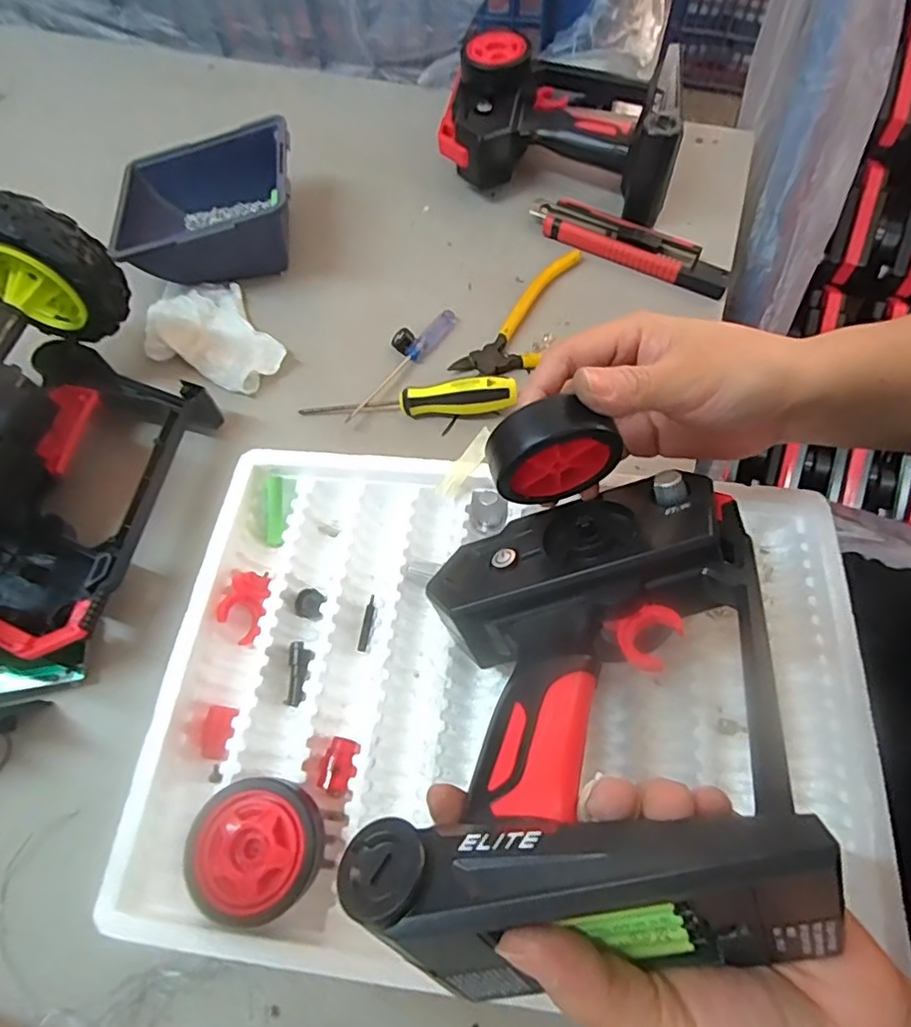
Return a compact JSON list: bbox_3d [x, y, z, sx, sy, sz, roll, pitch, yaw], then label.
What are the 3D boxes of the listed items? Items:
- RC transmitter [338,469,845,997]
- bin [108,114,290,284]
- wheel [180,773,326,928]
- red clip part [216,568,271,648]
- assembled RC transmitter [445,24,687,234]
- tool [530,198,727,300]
[{"bbox_3d":[0.047,0.052,0.232,0.133,0.089,0.194,6,65,5],"label":"RC transmitter"},{"bbox_3d":[-0.199,-0.243,0.468,0.145,0.063,0.121,-11,64,-2],"label":"bin"},{"bbox_3d":[-0.090,0.150,0.264,0.054,0.023,0.058,-1,64,2],"label":"wheel"},{"bbox_3d":[-0.119,0.053,0.337,0.025,0.021,0.042,2,64,4],"label":"red clip part"},{"bbox_3d":[0.091,-0.334,0.492,0.189,0.081,0.141,14,66,9],"label":"assembled RC transmitter"},{"bbox_3d":[0.137,-0.214,0.466,0.158,0.021,0.034,25,68,14],"label":"tool"}]

